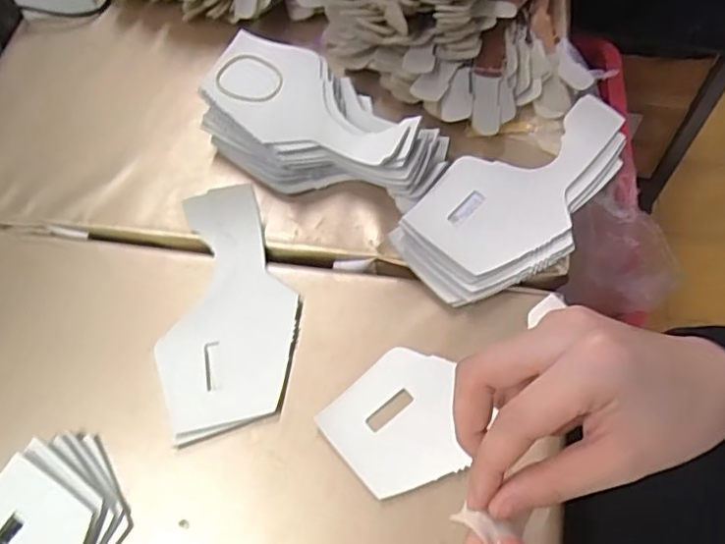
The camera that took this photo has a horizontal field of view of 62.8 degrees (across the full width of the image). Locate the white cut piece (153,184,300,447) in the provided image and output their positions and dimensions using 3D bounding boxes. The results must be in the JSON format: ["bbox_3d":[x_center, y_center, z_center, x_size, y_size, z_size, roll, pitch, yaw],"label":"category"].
[{"bbox_3d":[-0.096,0.025,0.428,0.098,0.022,0.186,5,62,5],"label":"white cut piece"}]

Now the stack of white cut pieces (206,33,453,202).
[{"bbox_3d":[-0.037,-0.115,0.481,0.202,0.053,0.105,27,66,15],"label":"stack of white cut pieces"}]

